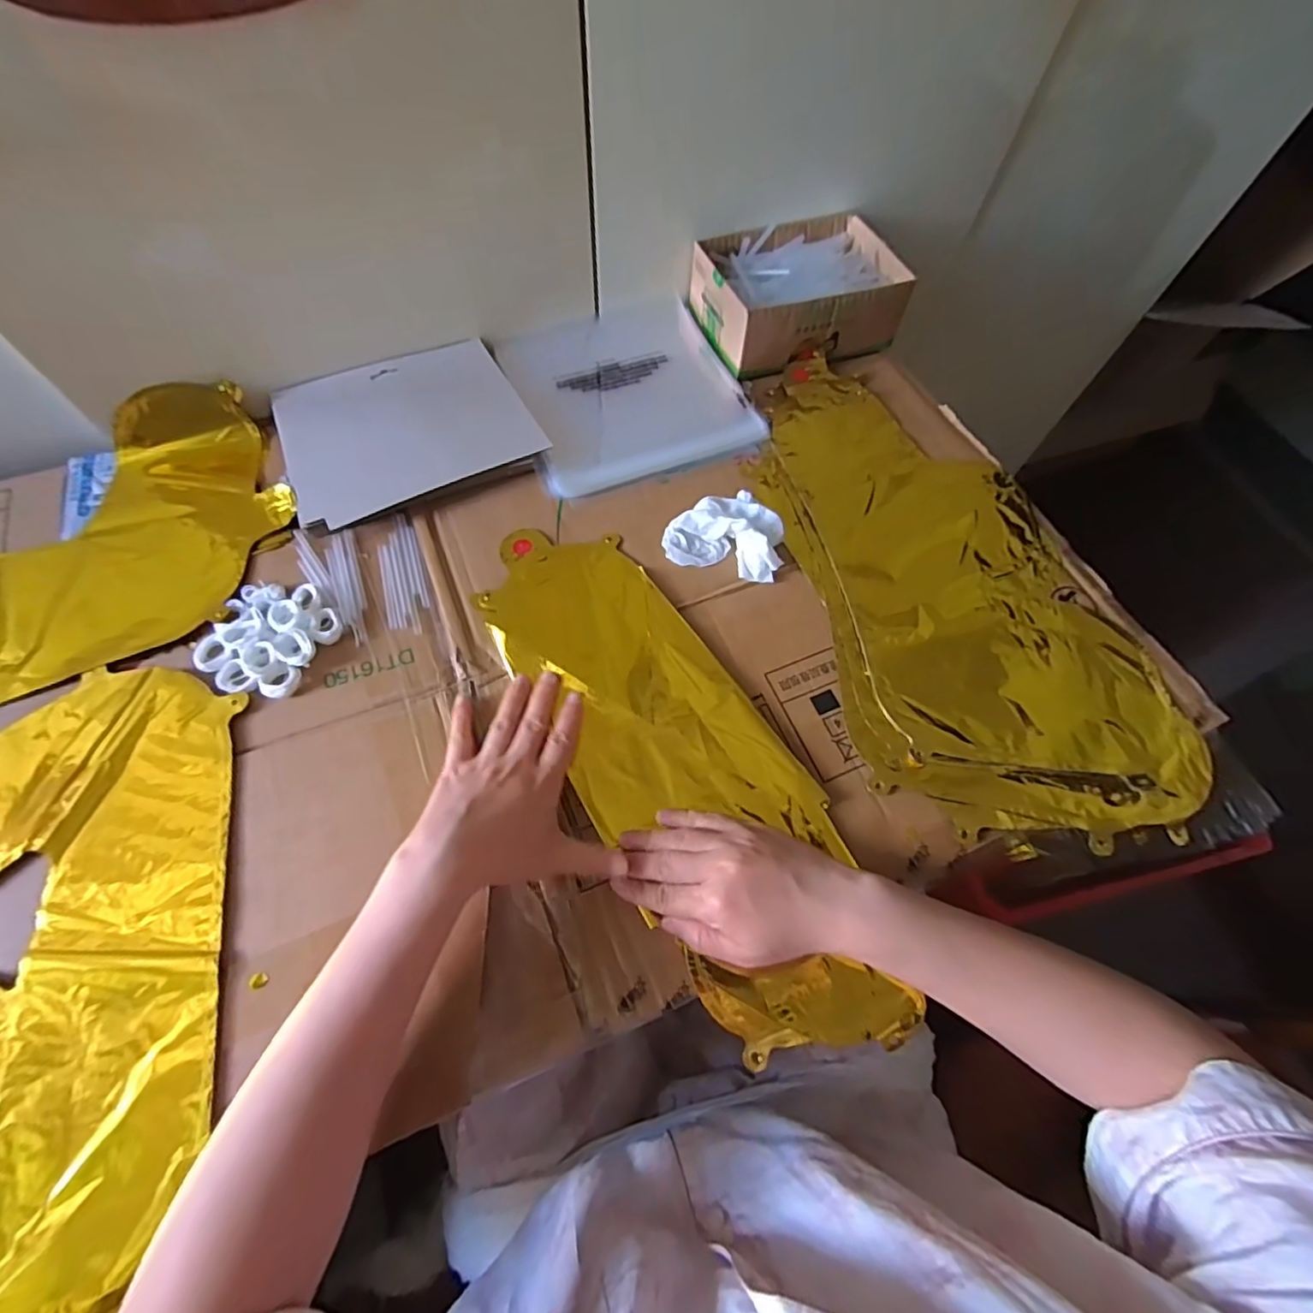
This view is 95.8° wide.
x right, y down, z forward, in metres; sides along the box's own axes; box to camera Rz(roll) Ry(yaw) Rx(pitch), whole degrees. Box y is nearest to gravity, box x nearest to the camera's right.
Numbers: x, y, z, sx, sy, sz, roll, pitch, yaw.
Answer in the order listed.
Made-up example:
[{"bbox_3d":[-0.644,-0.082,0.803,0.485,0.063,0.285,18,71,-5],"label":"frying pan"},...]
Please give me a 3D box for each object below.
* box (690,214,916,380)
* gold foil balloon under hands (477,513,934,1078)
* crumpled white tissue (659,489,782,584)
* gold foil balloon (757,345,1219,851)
[{"bbox_3d":[0.145,-0.370,0.605,0.190,0.065,0.134,-18,66,-12],"label":"box"},{"bbox_3d":[0.013,0.067,0.424,0.140,0.019,0.424,-29,70,-16],"label":"gold foil balloon under hands"},{"bbox_3d":[0.058,-0.107,0.489,0.093,0.028,0.075,14,64,3],"label":"crumpled white tissue"},{"bbox_3d":[0.245,-0.081,0.495,0.247,0.010,0.449,-7,64,-7],"label":"gold foil balloon"}]

